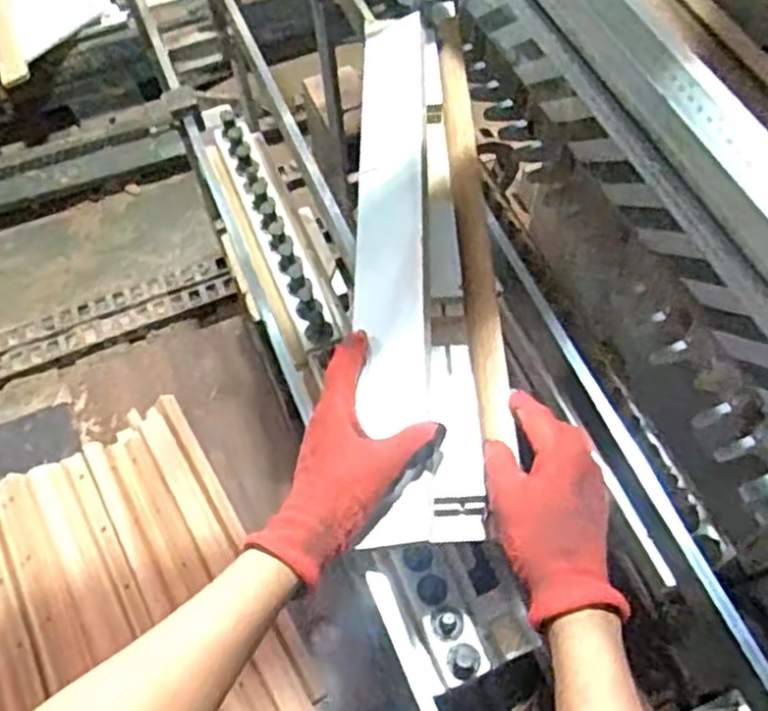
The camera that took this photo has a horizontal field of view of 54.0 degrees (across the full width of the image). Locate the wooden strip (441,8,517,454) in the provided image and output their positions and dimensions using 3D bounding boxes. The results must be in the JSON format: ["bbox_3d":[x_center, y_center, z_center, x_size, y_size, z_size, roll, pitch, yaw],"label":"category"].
[{"bbox_3d":[0.079,-0.151,0.701,0.028,0.028,0.502,-2,61,1],"label":"wooden strip"}]

